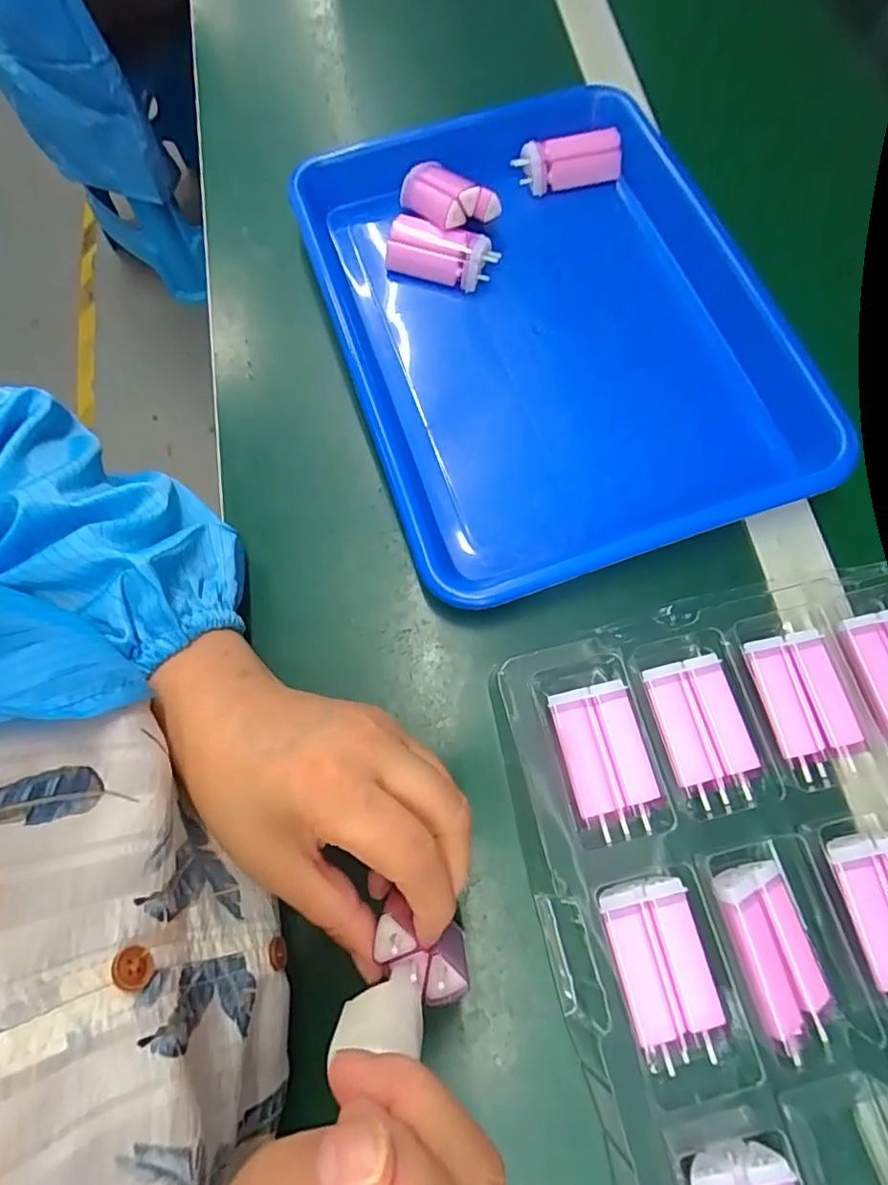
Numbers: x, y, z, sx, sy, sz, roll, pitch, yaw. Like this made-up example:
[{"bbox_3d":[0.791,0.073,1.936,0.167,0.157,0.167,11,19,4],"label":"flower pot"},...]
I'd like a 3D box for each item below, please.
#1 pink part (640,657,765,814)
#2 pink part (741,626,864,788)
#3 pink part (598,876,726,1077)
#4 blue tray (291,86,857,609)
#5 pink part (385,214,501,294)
[{"bbox_3d":[0.126,0.067,0.269,0.040,0.005,0.068,-13,73,-2],"label":"pink part"},{"bbox_3d":[0.180,0.054,0.273,0.041,0.006,0.070,-13,73,-2],"label":"pink part"},{"bbox_3d":[0.095,0.164,0.246,0.039,0.017,0.069,-14,73,-3],"label":"pink part"},{"bbox_3d":[0.070,-0.173,0.345,0.251,0.035,0.328,-19,73,-4],"label":"blue tray"},{"bbox_3d":[-0.001,-0.222,0.363,0.068,0.024,0.031,17,74,7],"label":"pink part"}]

